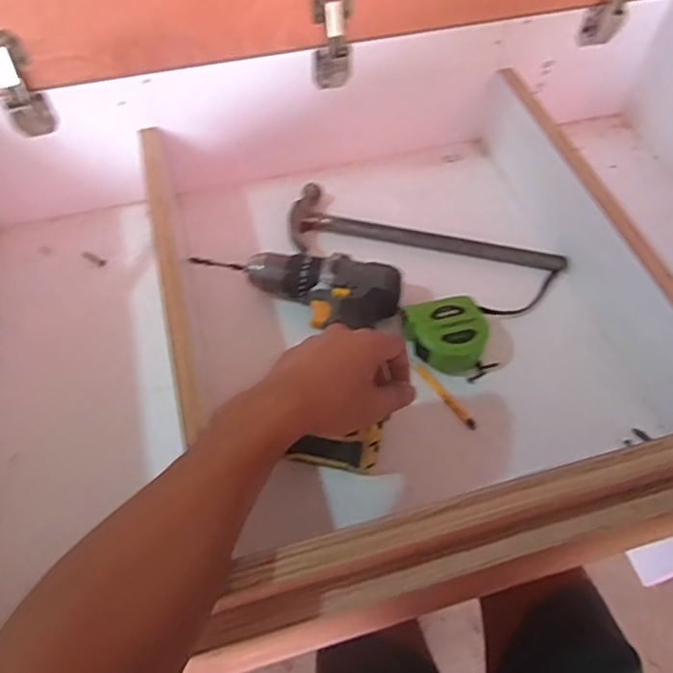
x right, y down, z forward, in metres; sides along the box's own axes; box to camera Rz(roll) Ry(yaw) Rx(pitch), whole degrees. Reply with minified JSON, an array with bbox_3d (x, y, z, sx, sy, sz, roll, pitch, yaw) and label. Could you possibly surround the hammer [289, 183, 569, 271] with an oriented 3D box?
[{"bbox_3d":[0.104,-0.130,0.692,0.311,0.023,0.095,4,57,2],"label":"hammer"}]

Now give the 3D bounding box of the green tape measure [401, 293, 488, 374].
[{"bbox_3d":[0.112,-0.001,0.592,0.076,0.042,0.076,0,57,0],"label":"green tape measure"}]

